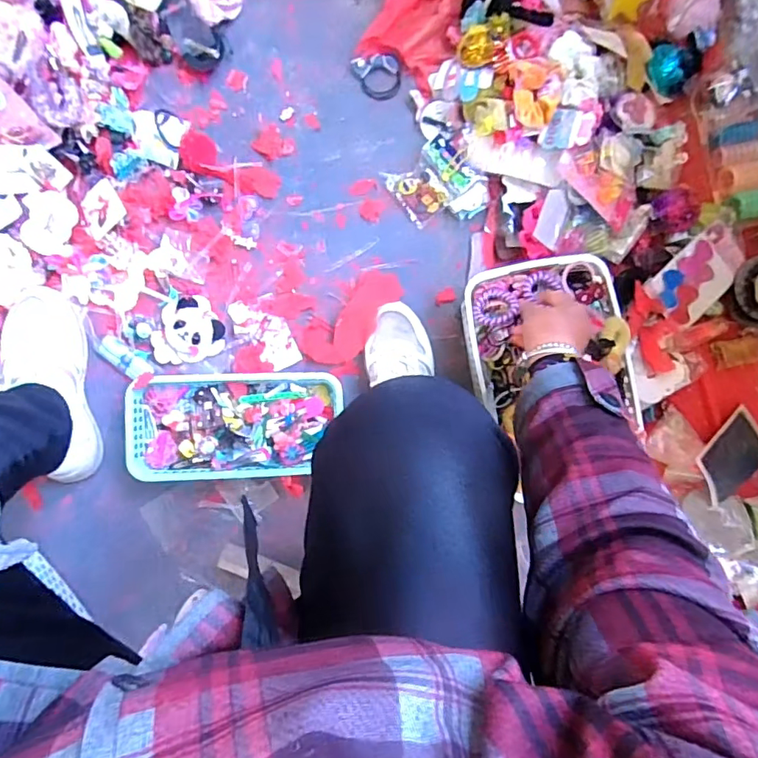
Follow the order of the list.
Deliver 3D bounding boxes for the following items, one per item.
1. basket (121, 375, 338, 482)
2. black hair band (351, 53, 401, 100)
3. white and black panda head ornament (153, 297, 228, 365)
[{"bbox_3d":[-0.183,0.060,0.668,0.261,0.047,0.133,-2,90,-7],"label":"basket"},{"bbox_3d":[-0.002,-0.418,0.717,0.063,0.011,0.055,-11,108,-3],"label":"black hair band"},{"bbox_3d":[-0.253,-0.062,0.676,0.090,0.016,0.082,0,90,-7],"label":"white and black panda head ornament"}]

